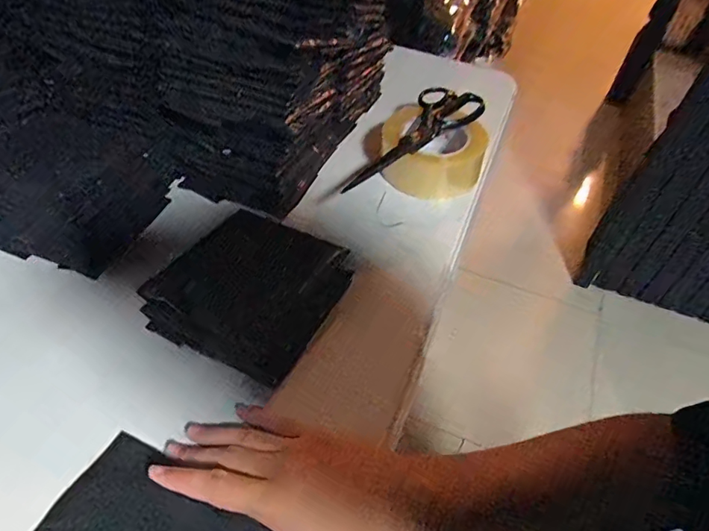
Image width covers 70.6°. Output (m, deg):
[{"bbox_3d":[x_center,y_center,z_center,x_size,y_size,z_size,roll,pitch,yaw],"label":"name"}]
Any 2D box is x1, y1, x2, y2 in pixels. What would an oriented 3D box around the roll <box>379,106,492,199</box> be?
[{"bbox_3d":[0.091,-0.143,0.594,0.113,0.067,0.124,9,50,3],"label":"roll"}]

